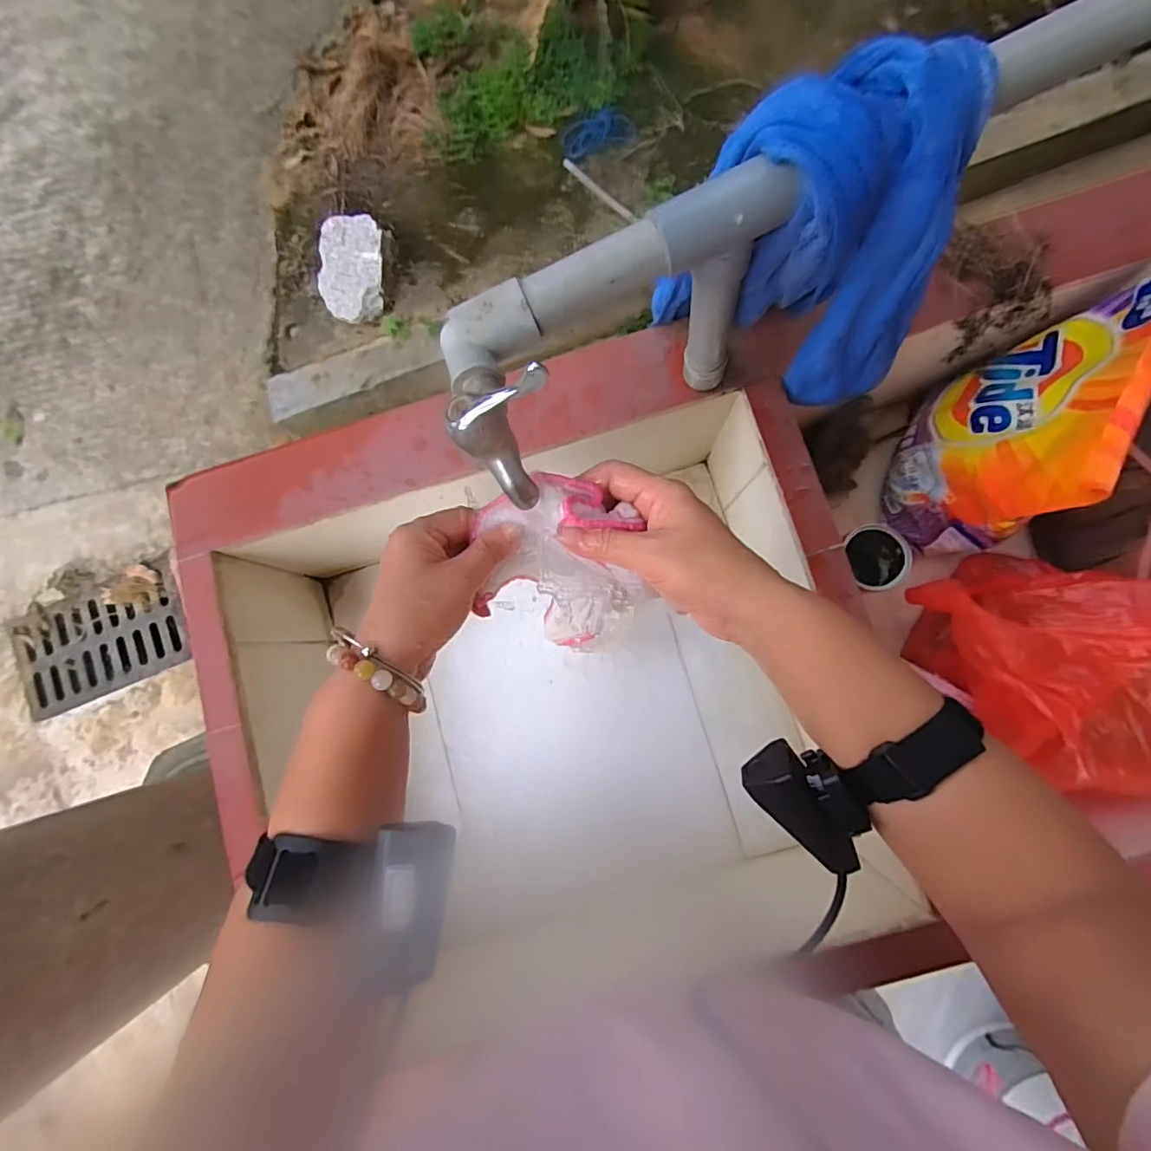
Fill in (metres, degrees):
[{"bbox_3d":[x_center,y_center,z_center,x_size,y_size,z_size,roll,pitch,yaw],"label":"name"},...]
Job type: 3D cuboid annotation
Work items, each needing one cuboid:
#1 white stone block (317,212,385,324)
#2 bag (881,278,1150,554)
[{"bbox_3d":[-0.545,-0.740,1.324,0.173,0.090,0.227,3,84,4],"label":"white stone block"},{"bbox_3d":[0.410,-0.155,0.497,0.095,0.228,0.238,26,85,6],"label":"bag"}]

